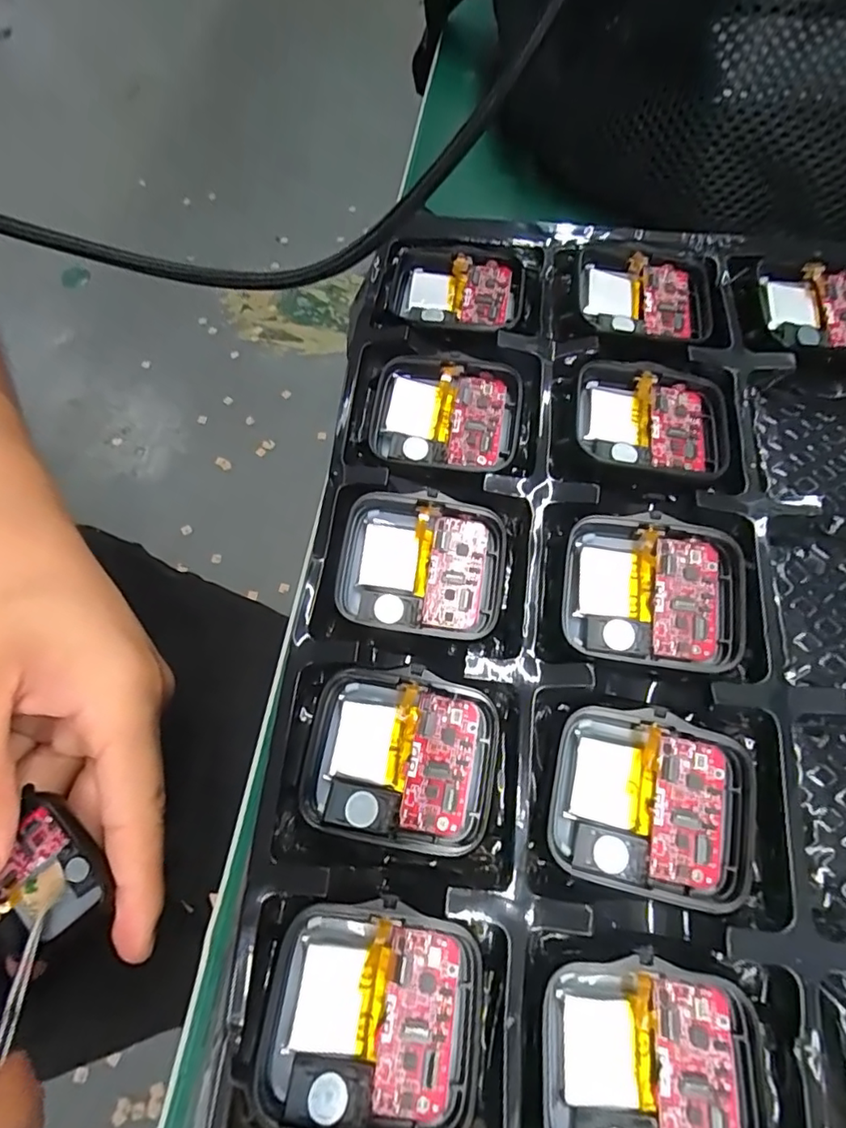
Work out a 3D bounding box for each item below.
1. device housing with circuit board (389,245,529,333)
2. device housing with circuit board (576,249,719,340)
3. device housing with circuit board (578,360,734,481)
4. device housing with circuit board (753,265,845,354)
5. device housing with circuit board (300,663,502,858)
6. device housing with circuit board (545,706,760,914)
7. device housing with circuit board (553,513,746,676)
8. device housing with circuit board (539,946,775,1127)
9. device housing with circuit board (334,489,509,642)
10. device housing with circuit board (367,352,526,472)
[{"bbox_3d":[0.011,-0.088,0.183,0.042,0.012,0.035,9,70,3],"label":"device housing with circuit board"},{"bbox_3d":[0.070,-0.085,0.176,0.042,0.010,0.036,10,70,3],"label":"device housing with circuit board"},{"bbox_3d":[0.066,-0.041,0.158,0.044,0.009,0.035,8,70,2],"label":"device housing with circuit board"},{"bbox_3d":[0.128,-0.079,0.175,0.046,0.009,0.034,5,70,1],"label":"device housing with circuit board"},{"bbox_3d":[-0.005,0.043,0.128,0.042,0.006,0.036,12,70,4],"label":"device housing with circuit board"},{"bbox_3d":[0.052,0.053,0.124,0.042,0.006,0.036,10,70,3],"label":"device housing with circuit board"},{"bbox_3d":[0.057,0.007,0.139,0.043,0.009,0.036,10,70,3],"label":"device housing with circuit board"},{"bbox_3d":[0.046,0.099,0.109,0.042,0.007,0.037,5,70,1],"label":"device housing with circuit board"},{"bbox_3d":[0.000,0.001,0.147,0.043,0.008,0.035,8,70,2],"label":"device housing with circuit board"},{"bbox_3d":[0.007,-0.044,0.164,0.043,0.007,0.034,9,70,3],"label":"device housing with circuit board"}]

